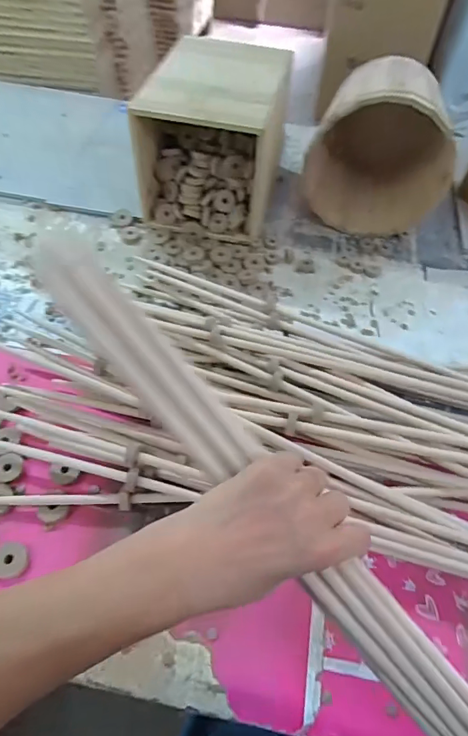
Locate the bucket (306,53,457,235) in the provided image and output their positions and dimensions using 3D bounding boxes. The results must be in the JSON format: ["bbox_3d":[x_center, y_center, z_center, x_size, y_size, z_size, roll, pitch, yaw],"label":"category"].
[{"bbox_3d":[0.255,-0.384,0.771,0.209,0.247,0.225,21,57,12],"label":"bucket"}]

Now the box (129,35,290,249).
[{"bbox_3d":[-0.027,-0.392,0.749,0.201,0.191,0.256,12,56,6],"label":"box"}]

